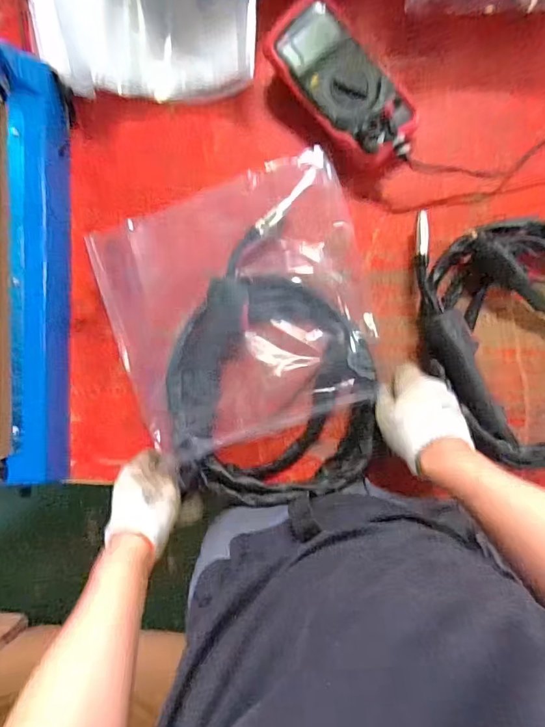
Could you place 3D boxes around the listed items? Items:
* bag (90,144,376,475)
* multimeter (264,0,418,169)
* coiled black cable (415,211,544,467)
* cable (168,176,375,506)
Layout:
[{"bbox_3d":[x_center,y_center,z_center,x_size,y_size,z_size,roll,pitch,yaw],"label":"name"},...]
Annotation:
[{"bbox_3d":[-0.044,-0.075,0.604,0.321,0.059,0.297,-20,93,6],"label":"bag"},{"bbox_3d":[0.090,-0.331,0.572,0.102,0.048,0.214,-41,89,3],"label":"multimeter"},{"bbox_3d":[0.301,-0.032,0.581,0.232,0.042,0.303,-7,90,4],"label":"coiled black cable"},{"bbox_3d":[-0.018,-0.020,0.582,0.250,0.072,0.359,-13,94,6],"label":"cable"}]

